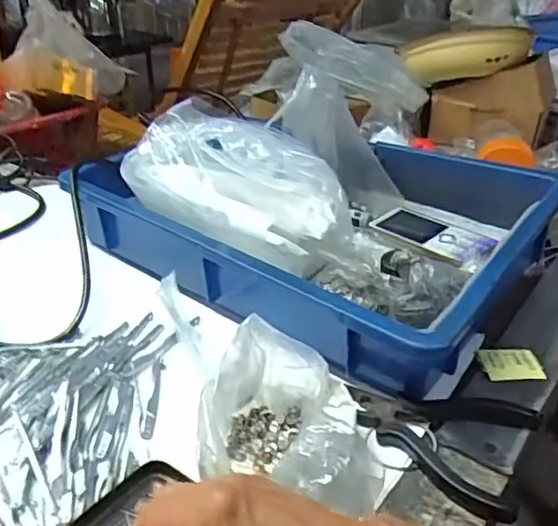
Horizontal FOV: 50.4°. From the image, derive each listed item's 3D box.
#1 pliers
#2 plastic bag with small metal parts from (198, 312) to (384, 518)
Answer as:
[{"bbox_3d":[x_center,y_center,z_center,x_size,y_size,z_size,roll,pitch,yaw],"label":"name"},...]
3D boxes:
[{"bbox_3d":[0.102,0.108,0.391,0.119,0.014,0.081,17,33,27],"label":"pliers"},{"bbox_3d":[0.009,0.095,0.377,0.119,0.055,0.108,10,30,16],"label":"plastic bag with small metal parts"}]

